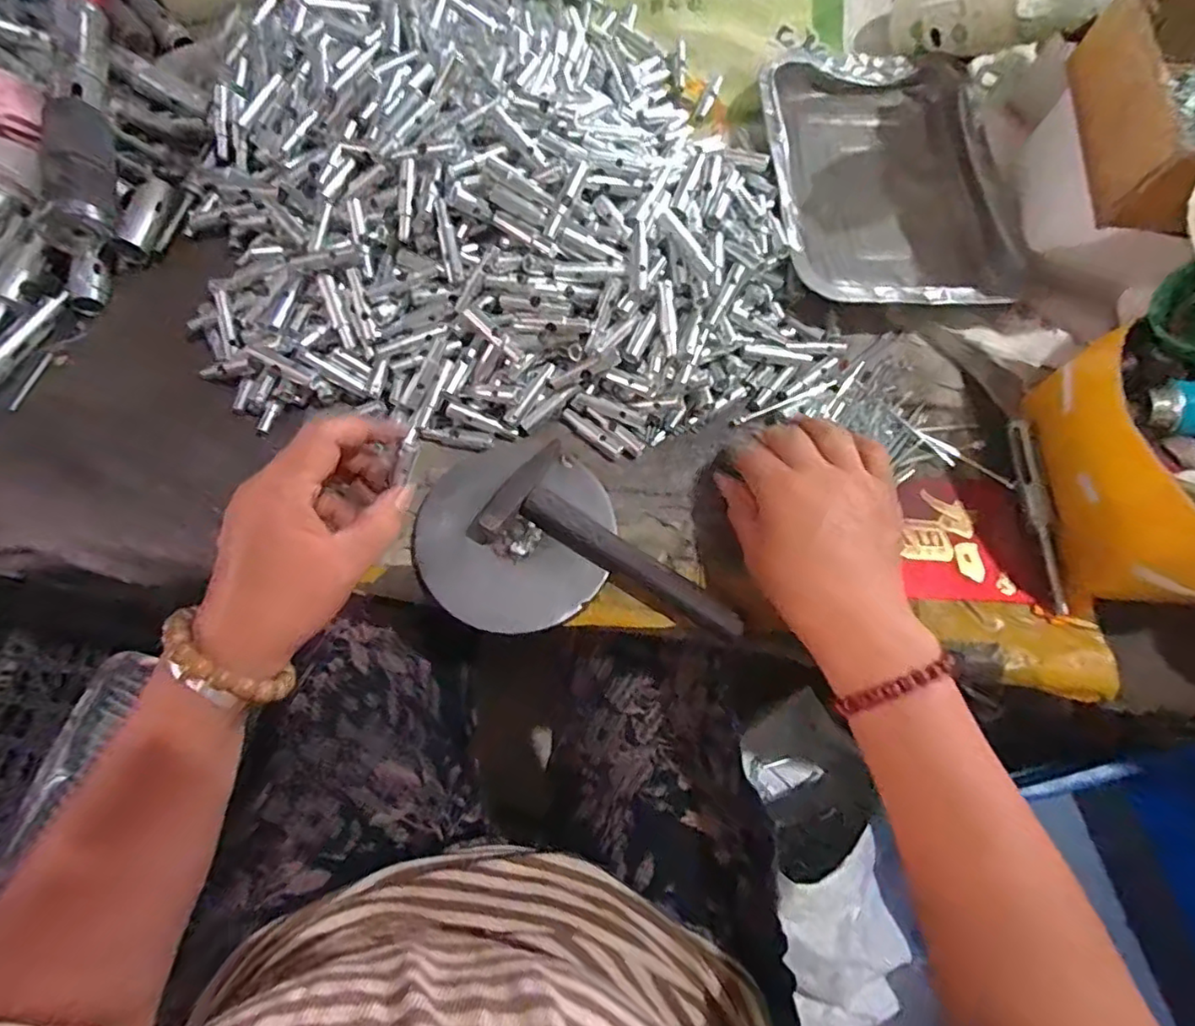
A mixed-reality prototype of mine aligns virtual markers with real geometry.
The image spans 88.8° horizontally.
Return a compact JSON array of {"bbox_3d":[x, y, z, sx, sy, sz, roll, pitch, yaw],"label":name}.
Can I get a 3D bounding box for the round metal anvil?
[{"bbox_3d":[-0.054,0.010,0.396,0.122,0.012,0.130,0,73,-1],"label":"round metal anvil"}]

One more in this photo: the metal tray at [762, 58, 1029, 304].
[{"bbox_3d":[0.235,-0.273,0.495,0.196,0.042,0.262,-2,73,-2],"label":"metal tray"}]

